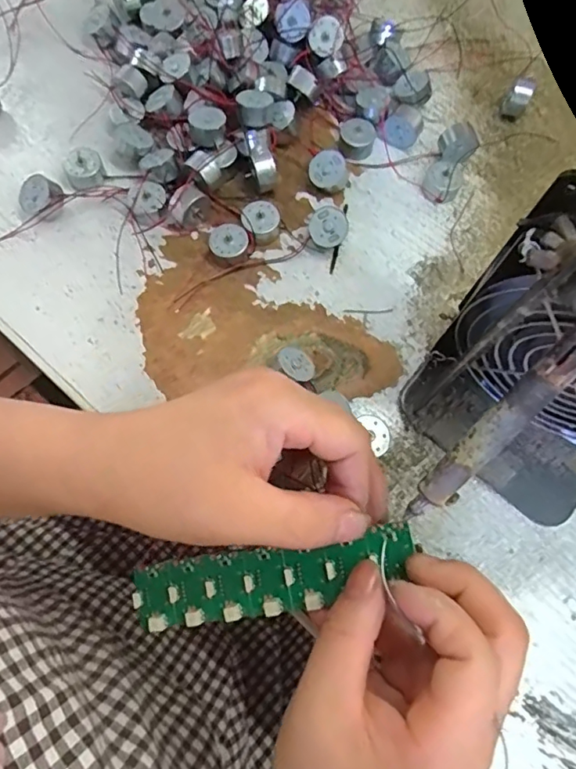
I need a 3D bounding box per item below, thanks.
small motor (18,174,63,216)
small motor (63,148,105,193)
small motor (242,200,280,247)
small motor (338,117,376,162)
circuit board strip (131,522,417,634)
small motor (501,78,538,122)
[{"bbox_3d":[-0.150,-0.112,0.314,0.025,0.019,0.022,-32,75,-12],"label":"small motor"},{"bbox_3d":[-0.127,-0.134,0.323,0.023,0.014,0.023,-28,75,-11],"label":"small motor"},{"bbox_3d":[-0.016,-0.100,0.319,0.022,0.014,0.024,1,71,-2],"label":"small motor"},{"bbox_3d":[0.046,-0.164,0.344,0.023,0.014,0.024,1,71,-2],"label":"small motor"},{"bbox_3d":[-0.010,0.089,0.234,0.134,0.007,0.030,-16,71,14],"label":"circuit board strip"},{"bbox_3d":[0.157,-0.194,0.351,0.015,0.032,0.014,28,72,7],"label":"small motor"}]

